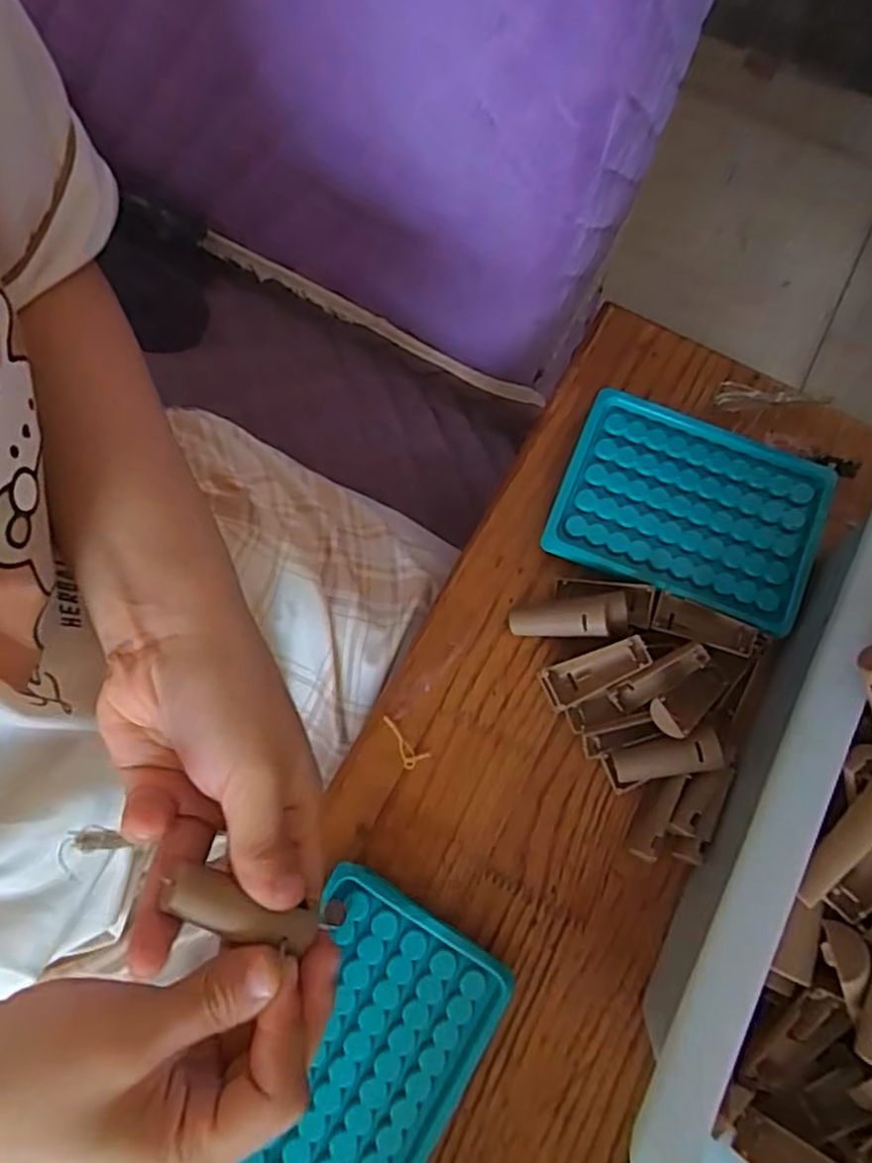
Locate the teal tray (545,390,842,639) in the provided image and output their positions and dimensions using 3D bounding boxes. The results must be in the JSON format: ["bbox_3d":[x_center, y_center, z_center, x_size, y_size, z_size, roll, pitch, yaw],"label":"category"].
[{"bbox_3d":[0.132,-0.036,0.369,0.130,0.021,0.094,22,78,5],"label":"teal tray"}]

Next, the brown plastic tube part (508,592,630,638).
[{"bbox_3d":[0.066,0.019,0.351,0.058,0.016,0.020,-6,76,18],"label":"brown plastic tube part"}]

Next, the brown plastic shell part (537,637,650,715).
[{"bbox_3d":[0.078,0.044,0.340,0.052,0.008,0.021,-26,77,15],"label":"brown plastic shell part"}]

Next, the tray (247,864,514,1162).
[{"bbox_3d":[-0.033,0.211,0.308,0.089,0.023,0.135,26,78,6],"label":"tray"}]

